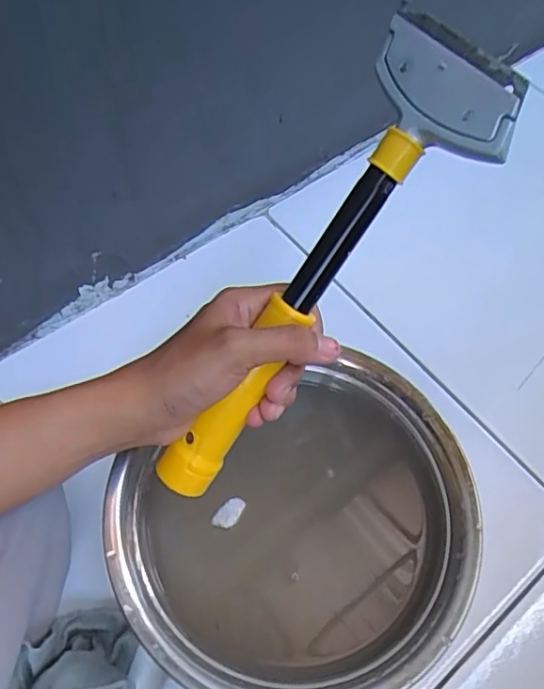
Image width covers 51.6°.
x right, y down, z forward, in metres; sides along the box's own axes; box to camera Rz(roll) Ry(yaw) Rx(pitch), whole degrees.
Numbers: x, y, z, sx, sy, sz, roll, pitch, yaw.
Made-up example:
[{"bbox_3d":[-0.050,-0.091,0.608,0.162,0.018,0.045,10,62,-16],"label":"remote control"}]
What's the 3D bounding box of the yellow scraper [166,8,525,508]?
[{"bbox_3d":[0.018,-0.033,0.306,0.086,0.028,0.283,40,107,17],"label":"yellow scraper"}]

